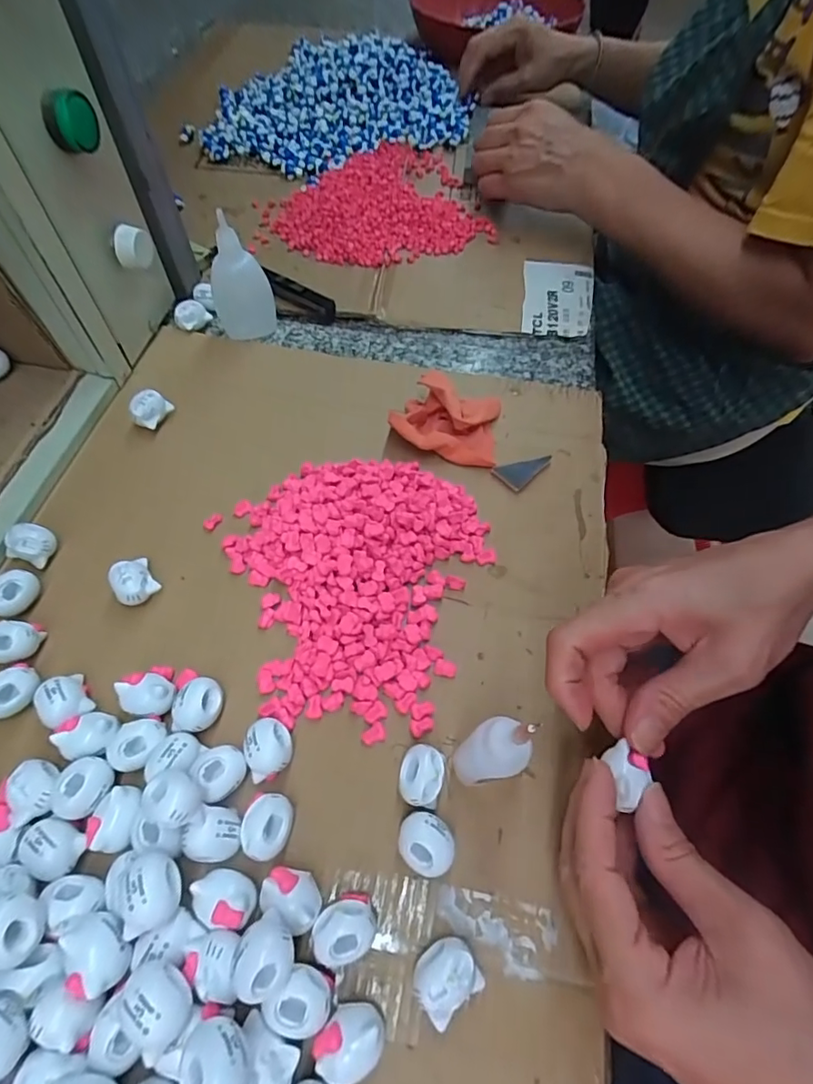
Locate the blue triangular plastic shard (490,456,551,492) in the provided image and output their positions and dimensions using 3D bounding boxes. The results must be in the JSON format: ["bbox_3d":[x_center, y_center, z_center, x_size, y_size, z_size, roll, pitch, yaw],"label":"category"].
[{"bbox_3d":[0.077,-0.051,0.351,0.037,0.006,0.022,-40,68,-23],"label":"blue triangular plastic shard"}]

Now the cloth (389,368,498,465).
[{"bbox_3d":[0.028,-0.086,0.359,0.071,0.028,0.056,12,59,5],"label":"cloth"}]

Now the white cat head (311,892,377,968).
[{"bbox_3d":[-0.026,0.161,0.217,0.026,0.021,0.021,-31,64,-19],"label":"white cat head"}]

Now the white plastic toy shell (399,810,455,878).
[{"bbox_3d":[0.008,0.135,0.234,0.021,0.021,0.026,-32,65,-20],"label":"white plastic toy shell"}]

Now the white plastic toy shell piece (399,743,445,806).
[{"bbox_3d":[0.007,0.112,0.248,0.020,0.019,0.026,8,59,3],"label":"white plastic toy shell piece"}]

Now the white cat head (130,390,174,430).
[{"bbox_3d":[-0.176,-0.090,0.359,0.018,0.020,0.026,27,61,14],"label":"white cat head"}]

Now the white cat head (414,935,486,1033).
[{"bbox_3d":[0.016,0.175,0.210,0.025,0.018,0.023,-31,64,-19],"label":"white cat head"}]

